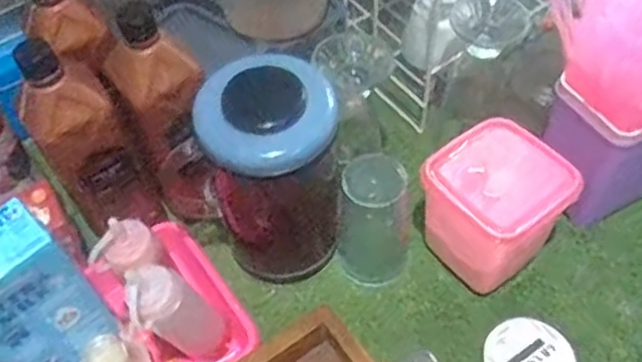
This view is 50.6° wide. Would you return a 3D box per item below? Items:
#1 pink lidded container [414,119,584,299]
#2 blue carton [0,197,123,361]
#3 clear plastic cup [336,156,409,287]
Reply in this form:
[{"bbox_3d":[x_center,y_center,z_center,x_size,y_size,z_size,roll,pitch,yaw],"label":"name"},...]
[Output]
[{"bbox_3d":[0.166,0.029,0.654,0.112,0.114,0.115,-37,61,-23],"label":"pink lidded container"},{"bbox_3d":[-0.248,0.102,0.571,0.096,0.160,0.069,-38,61,-23],"label":"blue carton"},{"bbox_3d":[0.053,0.037,0.662,0.068,0.141,0.062,-1,54,1],"label":"clear plastic cup"}]

